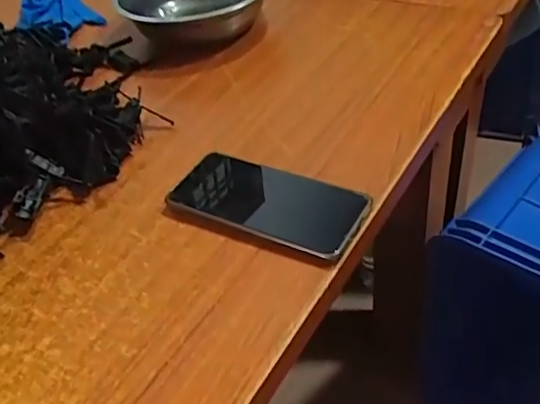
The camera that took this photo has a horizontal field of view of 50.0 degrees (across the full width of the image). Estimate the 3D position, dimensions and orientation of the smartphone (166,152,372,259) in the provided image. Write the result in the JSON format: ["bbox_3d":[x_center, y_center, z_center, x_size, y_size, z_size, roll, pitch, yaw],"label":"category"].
[{"bbox_3d":[-0.005,0.000,0.497,0.171,0.017,0.077,17,47,25],"label":"smartphone"}]

